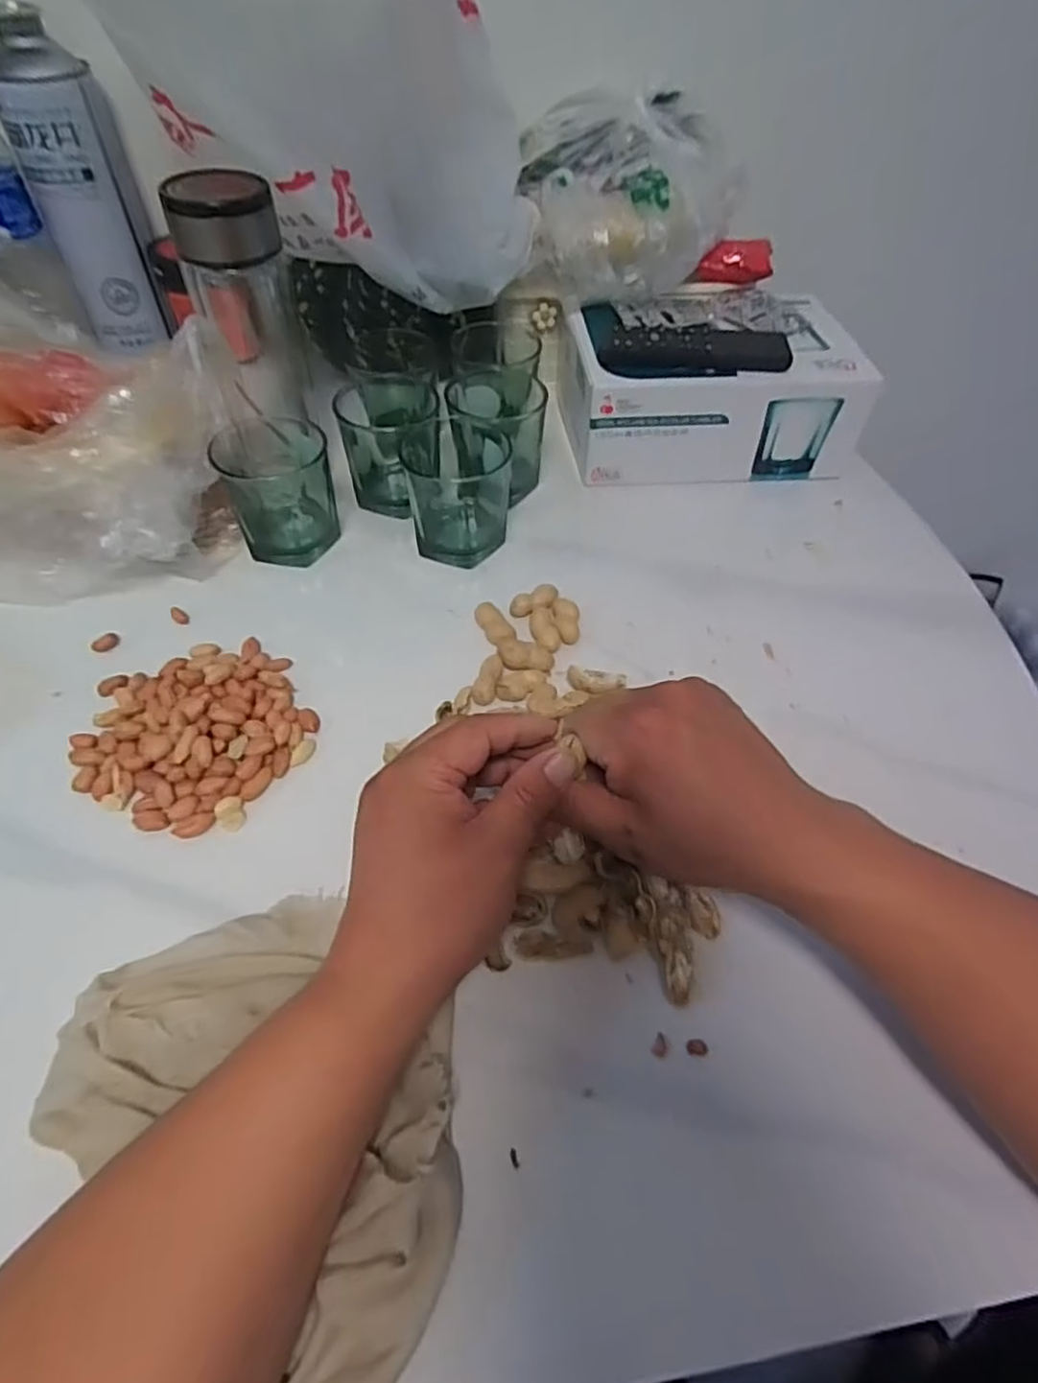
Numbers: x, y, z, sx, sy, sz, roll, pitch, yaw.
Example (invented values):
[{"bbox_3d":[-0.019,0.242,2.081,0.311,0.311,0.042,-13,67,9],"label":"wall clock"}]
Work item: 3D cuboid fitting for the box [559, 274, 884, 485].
[{"bbox_3d":[0.153,-0.265,0.577,0.237,0.095,0.148,-4,52,-5],"label":"box"}]

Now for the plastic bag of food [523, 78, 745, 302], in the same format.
[{"bbox_3d":[0.094,-0.417,0.570,0.168,0.091,0.164,-8,53,-9],"label":"plastic bag of food"}]

